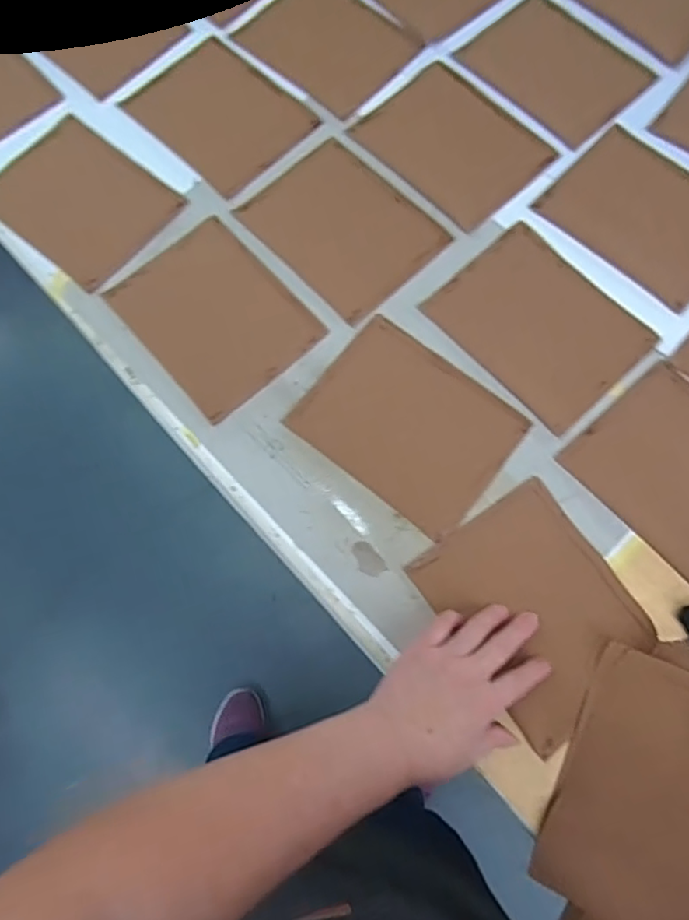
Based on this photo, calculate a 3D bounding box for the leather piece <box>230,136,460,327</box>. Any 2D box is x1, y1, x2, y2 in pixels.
[{"bbox_3d":[-0.003,-0.239,0.603,0.139,0.005,0.178,-42,78,-10],"label":"leather piece"}]

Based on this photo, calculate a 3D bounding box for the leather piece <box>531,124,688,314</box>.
[{"bbox_3d":[0.303,-0.249,0.596,0.140,0.005,0.179,-43,78,-10],"label":"leather piece"}]

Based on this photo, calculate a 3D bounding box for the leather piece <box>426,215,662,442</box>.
[{"bbox_3d":[0.185,-0.131,0.566,0.137,0.004,0.179,-41,77,-9],"label":"leather piece"}]

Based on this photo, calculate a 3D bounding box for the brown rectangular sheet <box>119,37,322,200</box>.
[{"bbox_3d":[-0.135,-0.380,0.651,0.176,0.009,0.136,41,79,12],"label":"brown rectangular sheet"}]

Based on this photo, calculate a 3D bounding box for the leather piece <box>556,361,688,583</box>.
[{"bbox_3d":[0.304,0.017,0.522,0.141,0.004,0.177,-41,77,-9],"label":"leather piece"}]

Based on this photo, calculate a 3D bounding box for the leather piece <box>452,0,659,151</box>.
[{"bbox_3d":[0.233,-0.438,0.654,0.147,0.005,0.181,-41,77,-9],"label":"leather piece"}]

